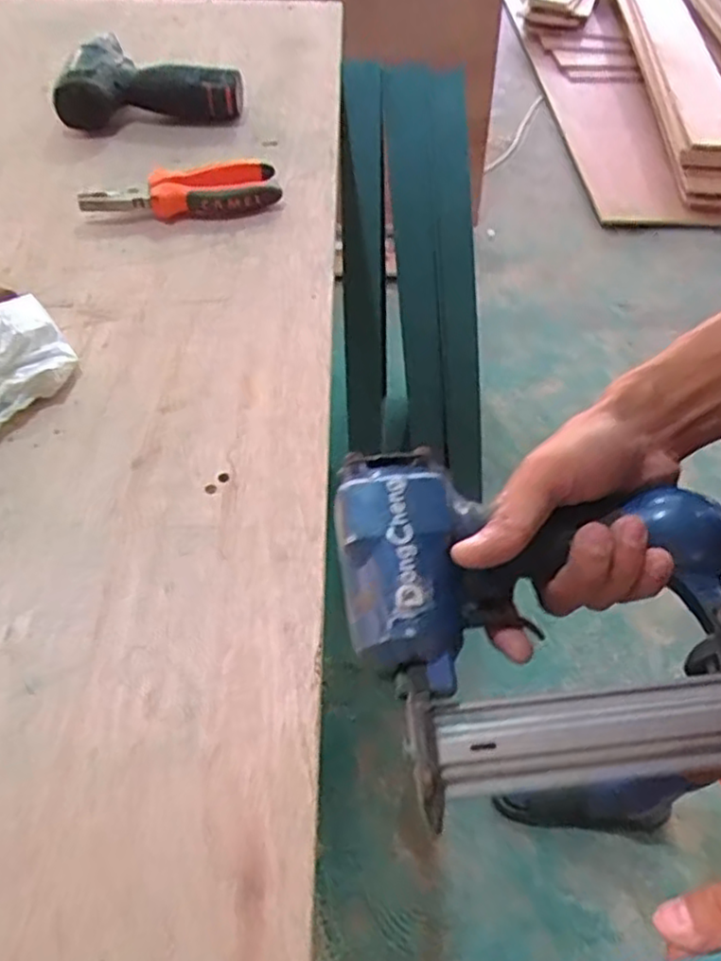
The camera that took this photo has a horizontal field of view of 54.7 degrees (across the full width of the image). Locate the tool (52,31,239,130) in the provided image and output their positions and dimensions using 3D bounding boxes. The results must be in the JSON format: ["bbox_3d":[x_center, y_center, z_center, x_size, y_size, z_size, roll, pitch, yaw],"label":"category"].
[{"bbox_3d":[-0.234,-0.442,0.777,0.198,0.056,0.105,-9,50,-9],"label":"tool"}]

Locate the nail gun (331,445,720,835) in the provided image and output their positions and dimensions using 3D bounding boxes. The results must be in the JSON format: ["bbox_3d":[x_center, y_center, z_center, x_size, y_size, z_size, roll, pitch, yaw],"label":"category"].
[{"bbox_3d":[0.110,0.059,0.342,0.229,0.056,0.171,-7,69,-7],"label":"nail gun"}]

